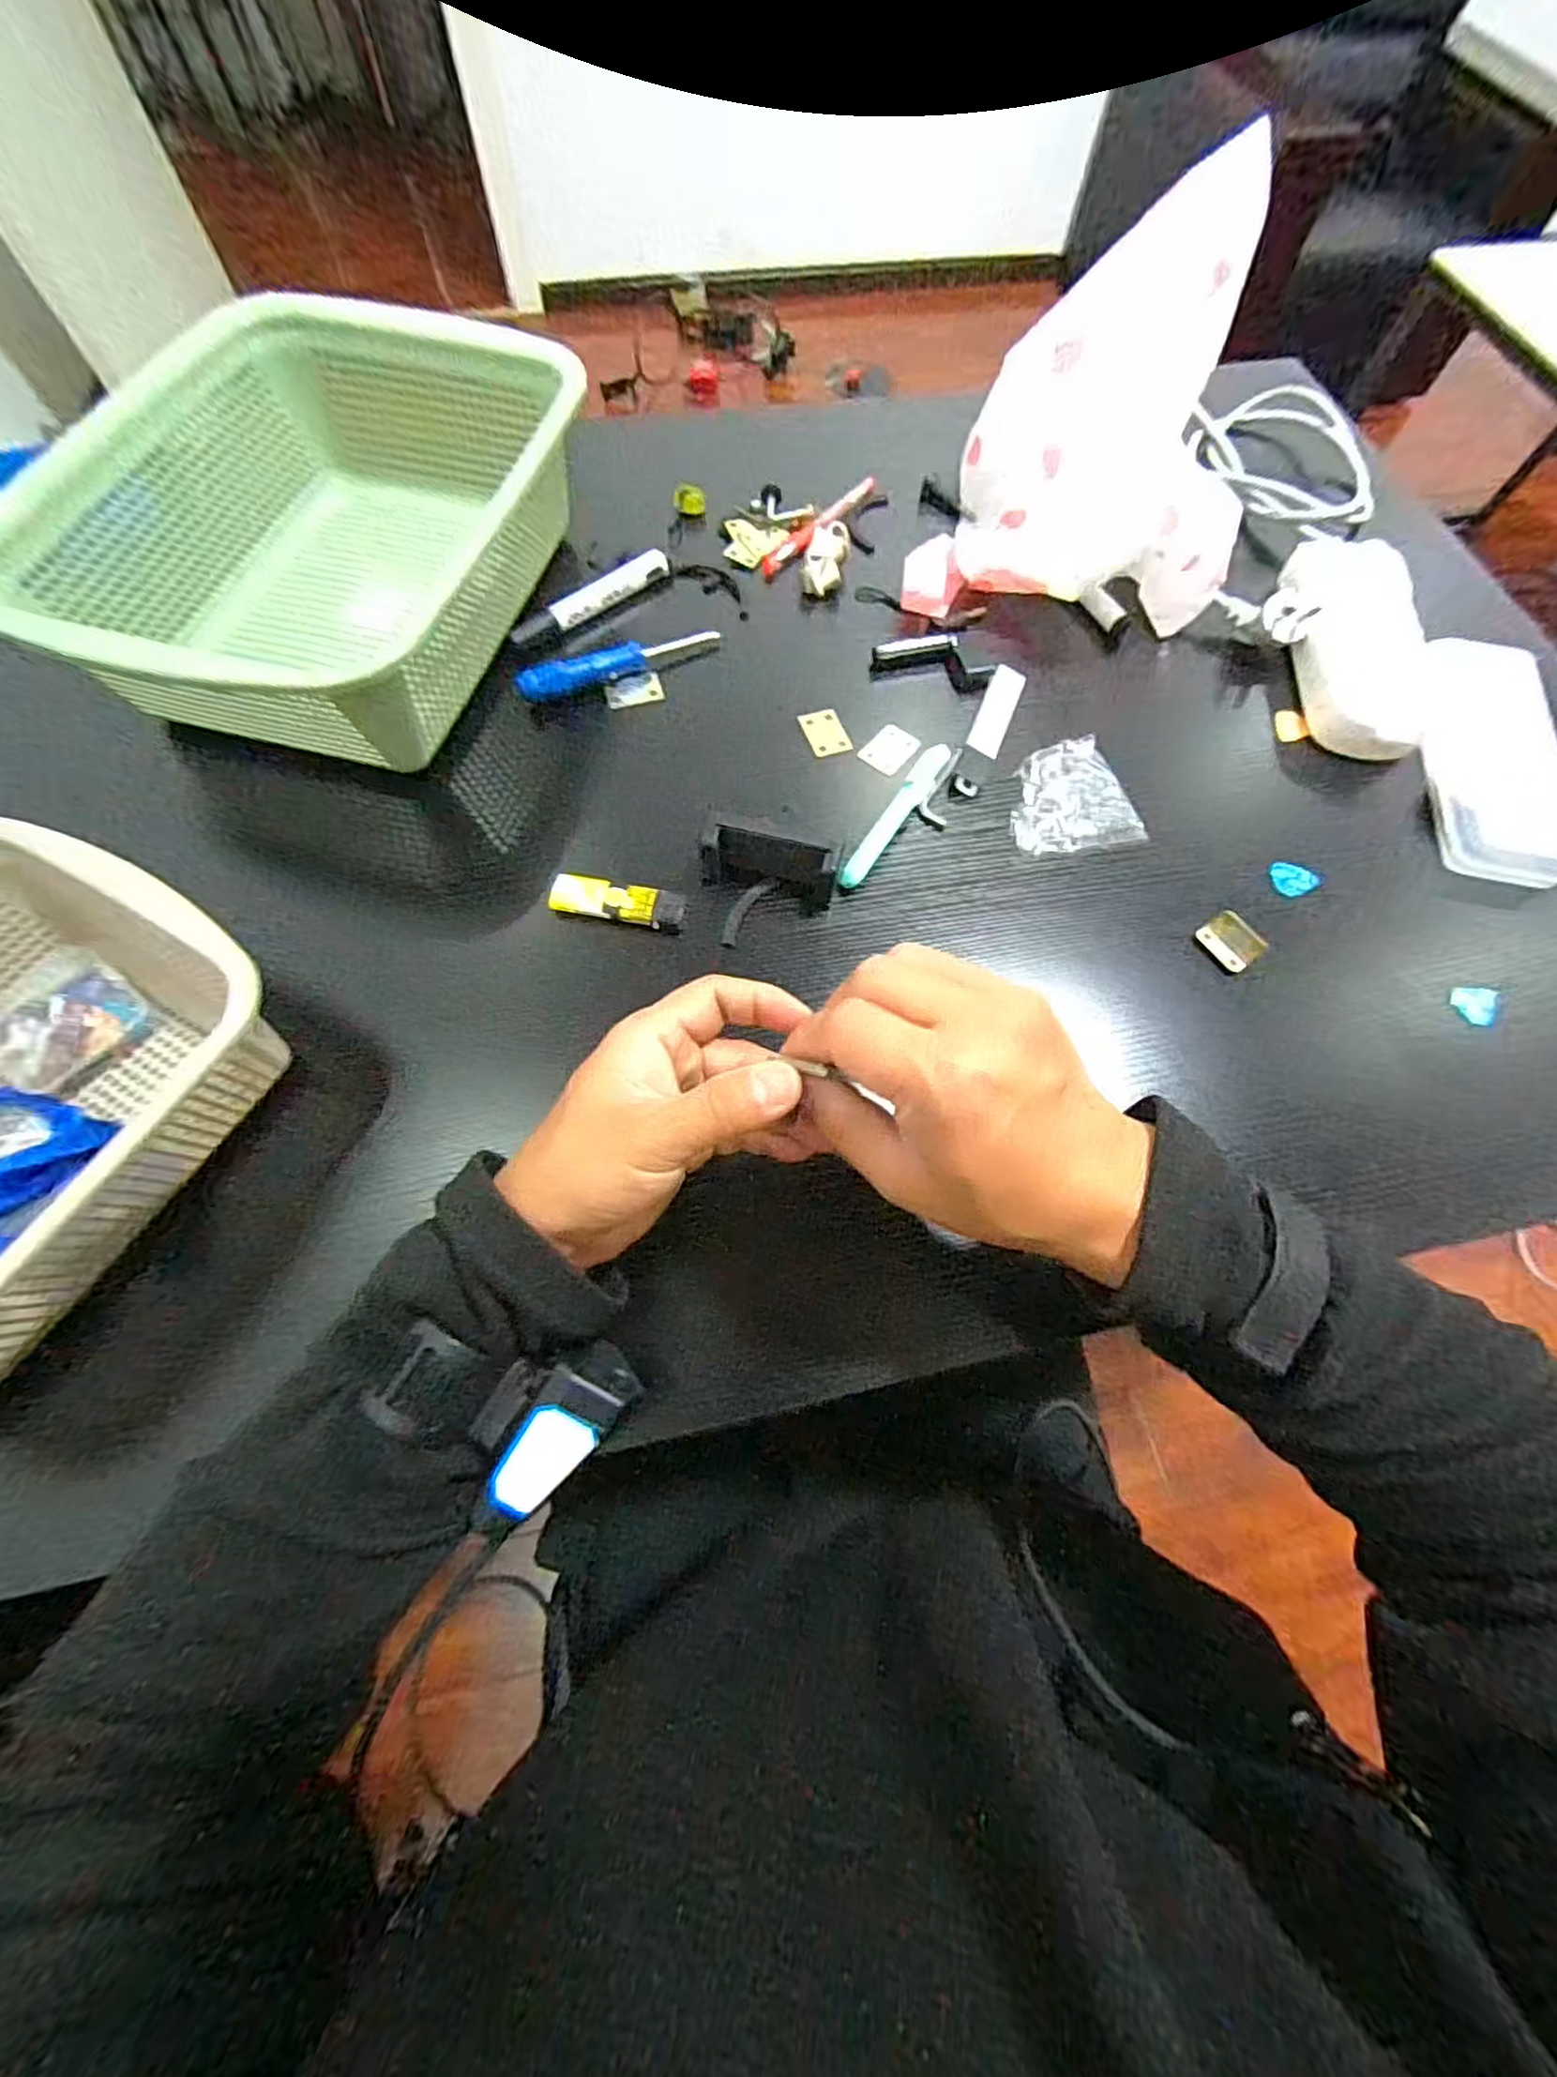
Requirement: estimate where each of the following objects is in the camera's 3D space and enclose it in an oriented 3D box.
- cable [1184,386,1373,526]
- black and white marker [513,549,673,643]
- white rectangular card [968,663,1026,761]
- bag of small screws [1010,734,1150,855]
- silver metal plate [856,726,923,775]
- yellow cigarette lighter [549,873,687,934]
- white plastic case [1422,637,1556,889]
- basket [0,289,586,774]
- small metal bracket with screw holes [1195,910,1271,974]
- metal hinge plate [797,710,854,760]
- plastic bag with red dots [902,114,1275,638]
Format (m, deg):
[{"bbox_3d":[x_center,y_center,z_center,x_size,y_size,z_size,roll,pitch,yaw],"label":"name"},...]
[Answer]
[{"bbox_3d":[0.428,-0.486,0.579,0.120,0.031,0.163,-4,68,-4],"label":"cable"},{"bbox_3d":[-0.135,-0.320,0.496,0.132,0.016,0.018,-40,74,-16],"label":"black and white marker"},{"bbox_3d":[0.150,-0.225,0.470,0.023,0.005,0.079,22,69,7],"label":"white rectangular card"},{"bbox_3d":[0.186,-0.157,0.448,0.083,0.015,0.074,-15,69,-8],"label":"bag of small screws"},{"bbox_3d":[0.075,-0.196,0.463,0.031,0.004,0.041,36,70,18],"label":"silver metal plate"},{"bbox_3d":[-0.094,-0.080,0.403,0.078,0.010,0.023,9,68,2],"label":"yellow cigarette lighter"},{"bbox_3d":[0.469,-0.186,0.450,0.074,0.027,0.184,10,68,2],"label":"white plastic case"},{"bbox_3d":[-0.289,-0.332,0.450,0.251,0.099,0.336,17,68,5],"label":"basket"},{"bbox_3d":[0.269,-0.058,0.406,0.016,0.019,0.033,-30,72,-13],"label":"small metal bracket with screw holes"},{"bbox_3d":[0.032,-0.209,0.466,0.028,0.004,0.041,-17,69,-9],"label":"metal hinge plate"},{"bbox_3d":[0.223,-0.399,0.455,0.206,0.176,0.199,20,68,6],"label":"plastic bag with red dots"}]

